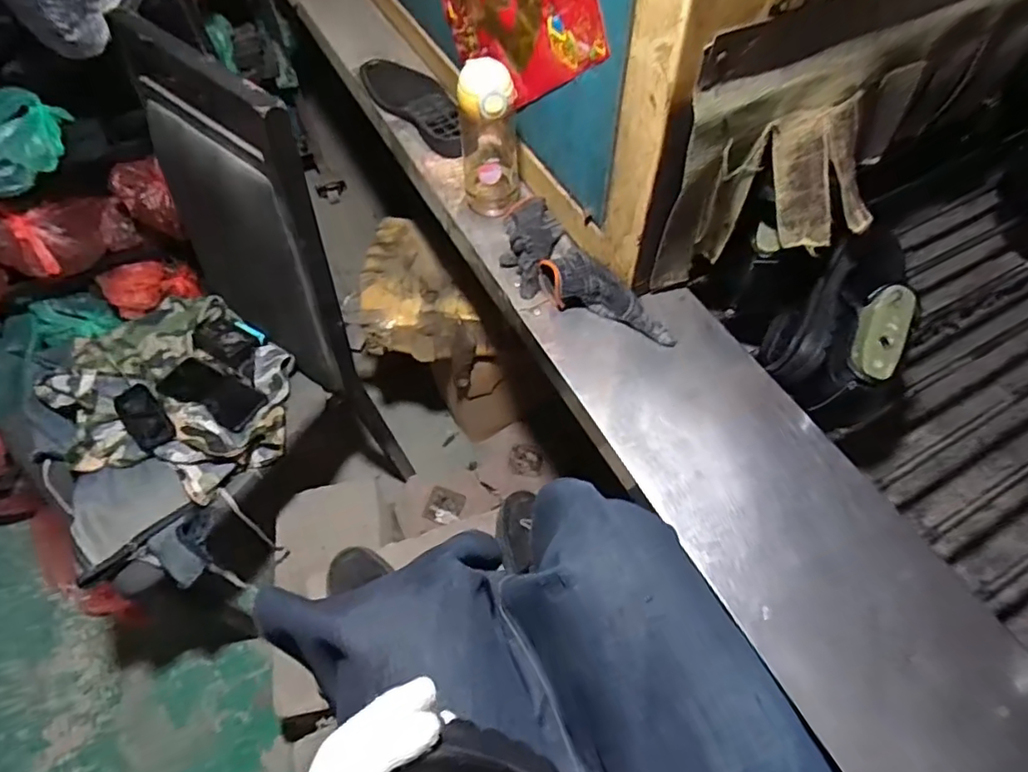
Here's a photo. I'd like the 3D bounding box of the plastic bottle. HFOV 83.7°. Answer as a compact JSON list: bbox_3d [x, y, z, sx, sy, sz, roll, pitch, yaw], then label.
[{"bbox_3d":[-0.031,-0.303,0.724,0.072,0.188,0.076,-4,58,2],"label":"plastic bottle"}]

